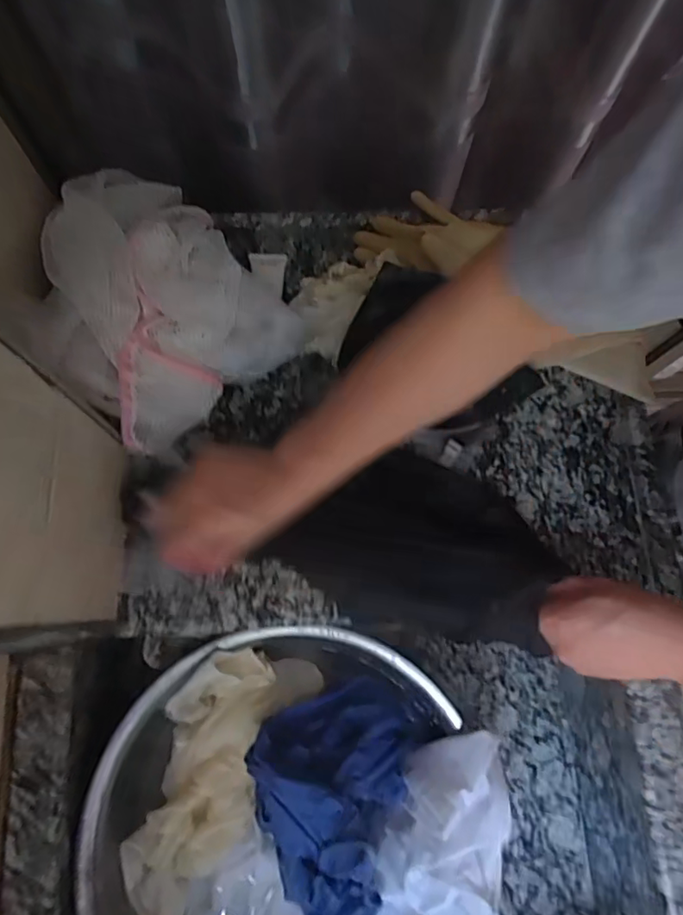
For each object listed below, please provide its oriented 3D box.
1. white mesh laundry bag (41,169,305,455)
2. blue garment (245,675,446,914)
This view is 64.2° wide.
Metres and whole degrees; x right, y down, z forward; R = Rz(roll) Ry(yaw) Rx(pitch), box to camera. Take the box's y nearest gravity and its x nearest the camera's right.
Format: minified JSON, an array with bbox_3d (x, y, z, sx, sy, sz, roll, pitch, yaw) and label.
[{"bbox_3d":[-0.166,-0.157,0.496,0.212,0.081,0.239,-36,79,-10],"label":"white mesh laundry bag"},{"bbox_3d":[-0.012,0.304,0.495,0.157,0.087,0.204,29,76,6],"label":"blue garment"}]

